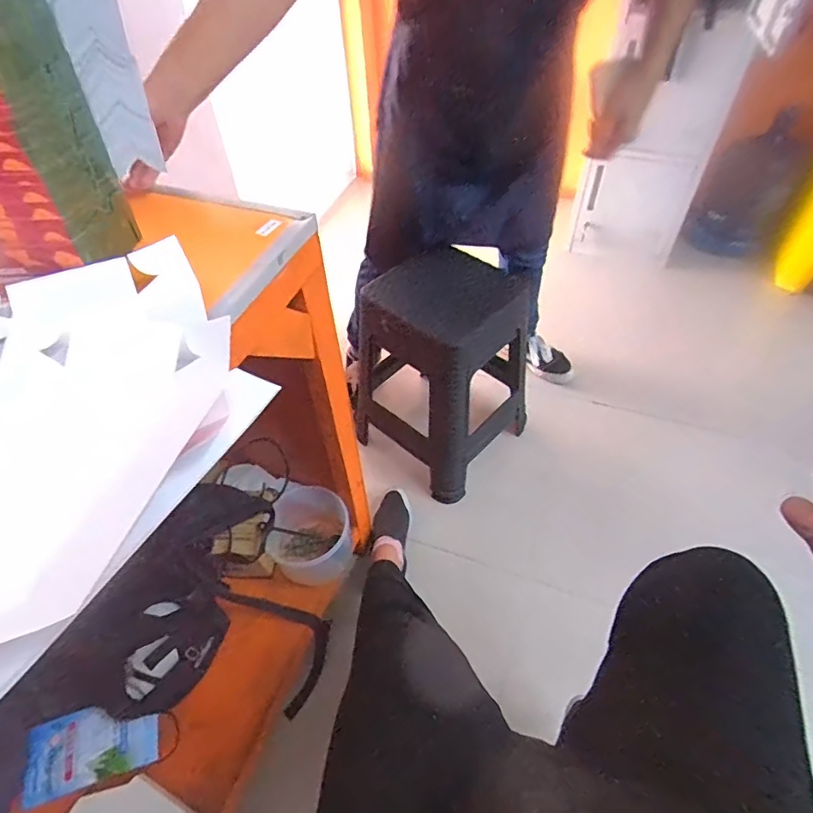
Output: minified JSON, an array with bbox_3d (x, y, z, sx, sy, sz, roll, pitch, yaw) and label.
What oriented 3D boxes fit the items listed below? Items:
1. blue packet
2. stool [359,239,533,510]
[{"bbox_3d":[-0.531,0.569,0.847,0.203,0.027,0.112,-18,74,-6],"label":"blue packet"},{"bbox_3d":[0.094,-0.088,1.291,0.360,0.440,0.374,31,58,25],"label":"stool"}]

